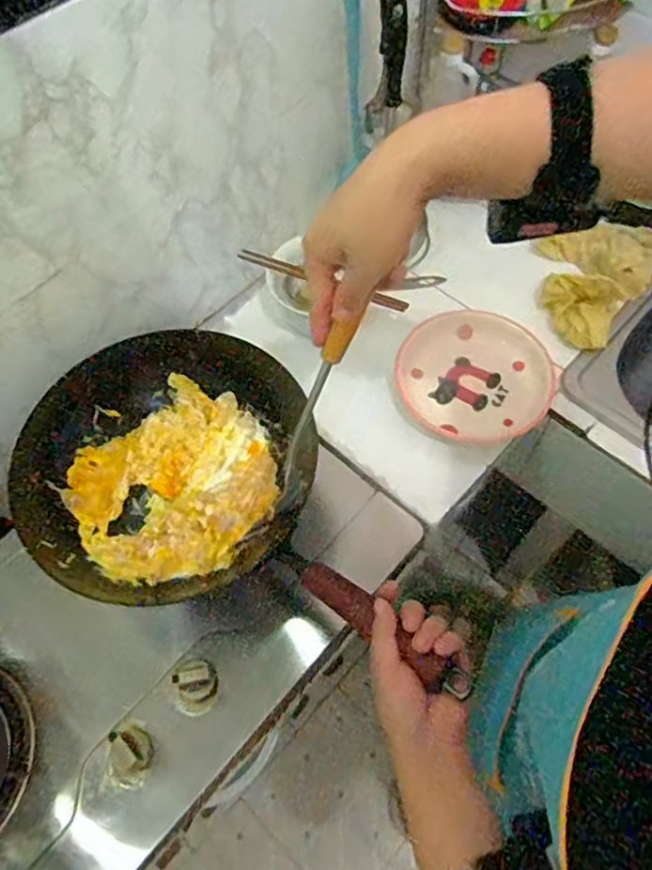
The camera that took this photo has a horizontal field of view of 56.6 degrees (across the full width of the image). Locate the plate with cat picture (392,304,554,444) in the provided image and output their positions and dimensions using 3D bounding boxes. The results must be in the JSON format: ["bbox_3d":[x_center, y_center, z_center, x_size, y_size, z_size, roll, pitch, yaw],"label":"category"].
[{"bbox_3d":[0.205,-0.083,0.831,0.210,0.026,0.195,-2,63,3],"label":"plate with cat picture"}]

